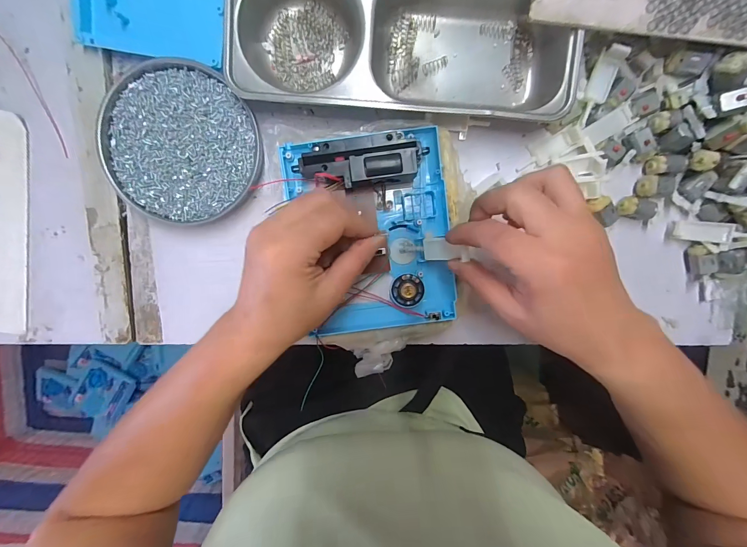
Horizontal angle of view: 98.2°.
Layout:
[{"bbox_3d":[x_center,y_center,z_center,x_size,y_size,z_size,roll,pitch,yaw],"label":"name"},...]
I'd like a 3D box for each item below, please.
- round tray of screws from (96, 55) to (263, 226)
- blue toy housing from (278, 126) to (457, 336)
[{"bbox_3d":[-0.172,-0.116,0.289,0.130,0.016,0.136,0,99,0],"label":"round tray of screws"},{"bbox_3d":[-0.001,-0.030,0.268,0.128,0.038,0.163,-8,99,1],"label":"blue toy housing"}]

